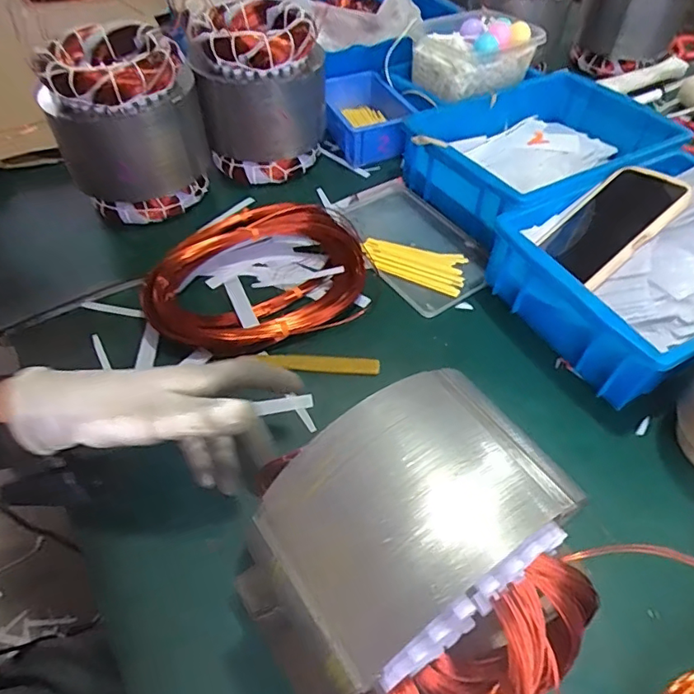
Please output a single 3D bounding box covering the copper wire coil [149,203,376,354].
[{"bbox_3d":[-0.092,-0.080,0.546,0.226,0.032,0.189,-15,54,-12],"label":"copper wire coil"}]

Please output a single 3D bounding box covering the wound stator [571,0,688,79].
[{"bbox_3d":[0.456,-0.544,0.846,0.146,0.157,0.144,20,53,16],"label":"wound stator"}]

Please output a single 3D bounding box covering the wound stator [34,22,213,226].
[{"bbox_3d":[-0.233,-0.241,0.572,0.148,0.157,0.131,-27,55,-21],"label":"wound stator"}]

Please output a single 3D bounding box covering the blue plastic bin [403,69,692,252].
[{"bbox_3d":[0.226,-0.223,0.629,0.274,0.092,0.210,-22,54,-17],"label":"blue plastic bin"}]

